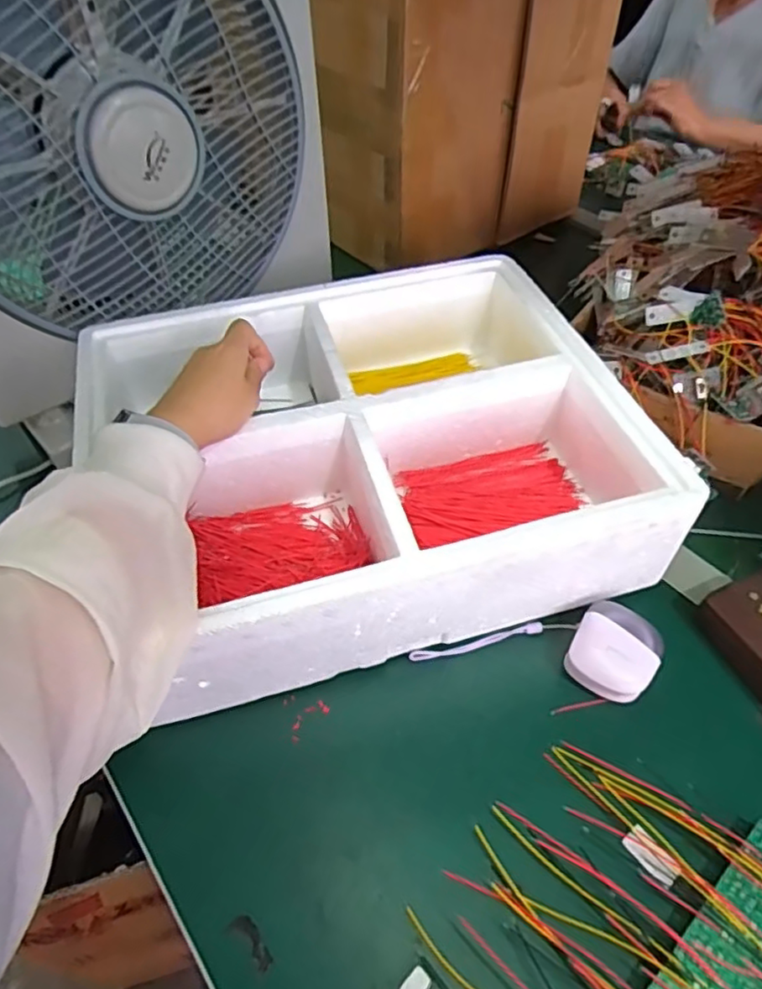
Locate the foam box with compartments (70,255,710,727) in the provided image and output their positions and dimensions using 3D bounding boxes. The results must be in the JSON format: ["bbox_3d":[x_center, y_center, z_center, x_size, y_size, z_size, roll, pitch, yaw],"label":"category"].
[{"bbox_3d":[-0.017,-0.038,0.487,0.367,0.109,0.317,-12,49,-12],"label":"foam box with compartments"}]

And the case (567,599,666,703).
[{"bbox_3d":[0.162,0.108,0.429,0.055,0.037,0.064,25,52,20],"label":"case"}]

